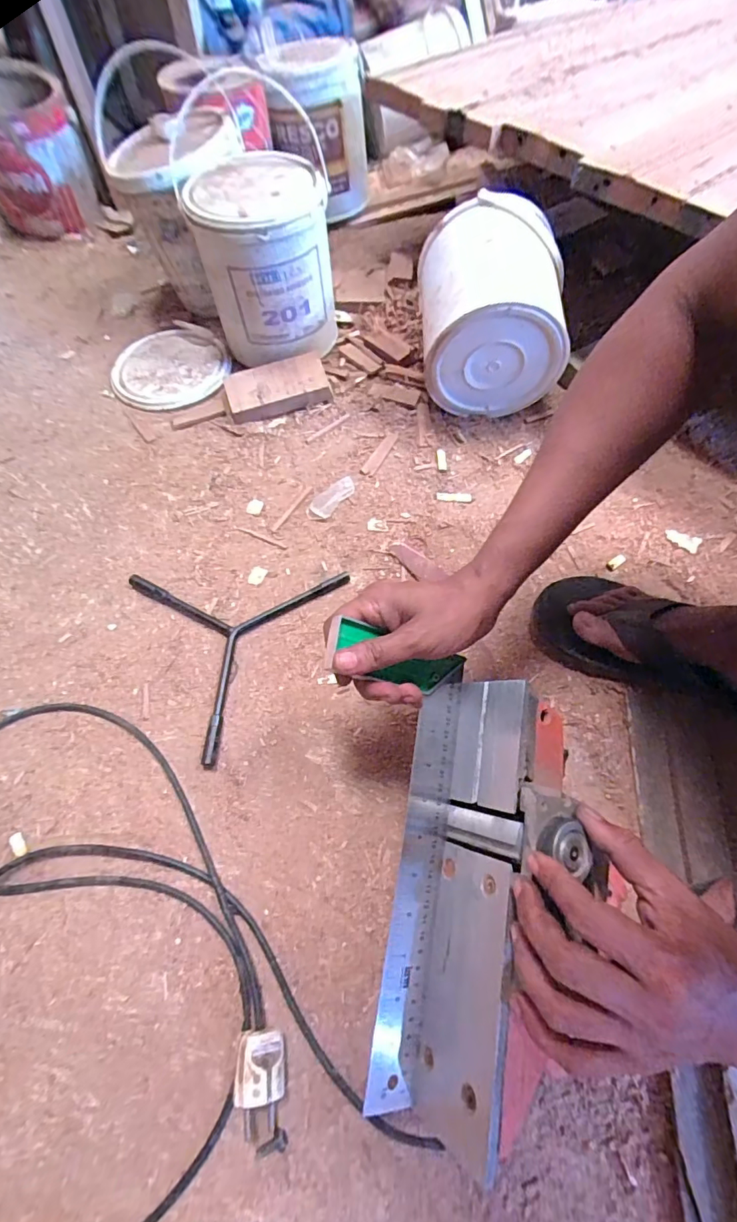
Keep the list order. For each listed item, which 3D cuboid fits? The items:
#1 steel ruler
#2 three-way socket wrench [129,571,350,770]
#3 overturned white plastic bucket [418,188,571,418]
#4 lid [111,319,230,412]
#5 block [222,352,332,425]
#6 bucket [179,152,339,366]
[{"bbox_3d":[0.037,0.186,0.349,0.035,0.007,0.269,15,73,-19],"label":"steel ruler"},{"bbox_3d":[-0.177,0.005,0.539,0.211,0.020,0.245,28,67,16],"label":"three-way socket wrench"},{"bbox_3d":[0.157,-0.381,0.634,0.173,0.189,0.184,-2,62,1],"label":"overturned white plastic bucket"},{"bbox_3d":[-0.303,-0.373,0.742,0.170,0.018,0.178,-1,62,2],"label":"lid"},{"bbox_3d":[-0.130,-0.318,0.697,0.142,0.034,0.081,-17,63,-6],"label":"block"},{"bbox_3d":[-0.136,-0.466,0.675,0.161,0.202,0.147,-1,62,2],"label":"bucket"}]

